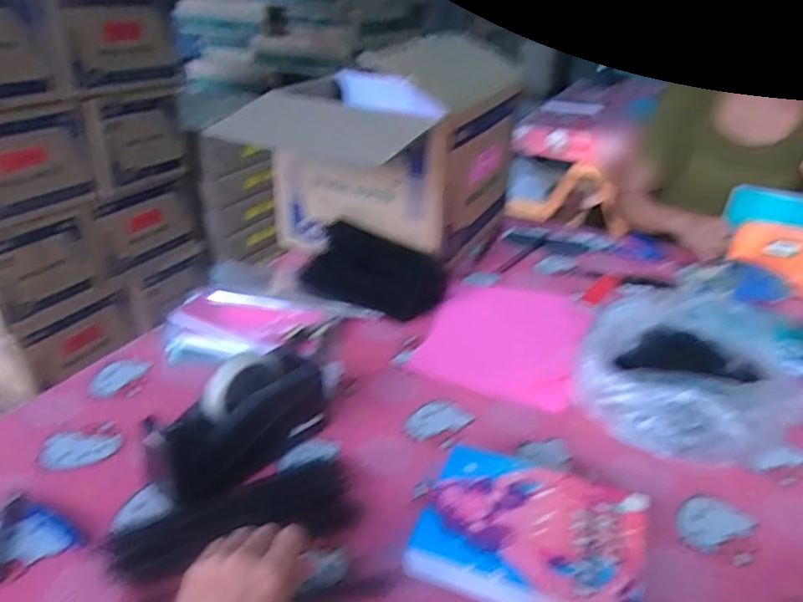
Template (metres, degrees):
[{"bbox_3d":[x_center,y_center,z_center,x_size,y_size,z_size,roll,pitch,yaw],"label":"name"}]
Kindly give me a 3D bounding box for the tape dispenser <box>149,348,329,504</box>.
[{"bbox_3d":[-0.168,0.131,0.654,0.070,0.113,0.200,23,37,31],"label":"tape dispenser"}]

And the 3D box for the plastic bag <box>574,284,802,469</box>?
[{"bbox_3d":[0.376,0.084,0.772,0.251,0.099,0.272,18,34,26],"label":"plastic bag"}]

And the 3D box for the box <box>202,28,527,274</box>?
[{"bbox_3d":[-0.014,-0.280,1.169,0.373,0.300,0.374,18,34,26],"label":"box"}]

